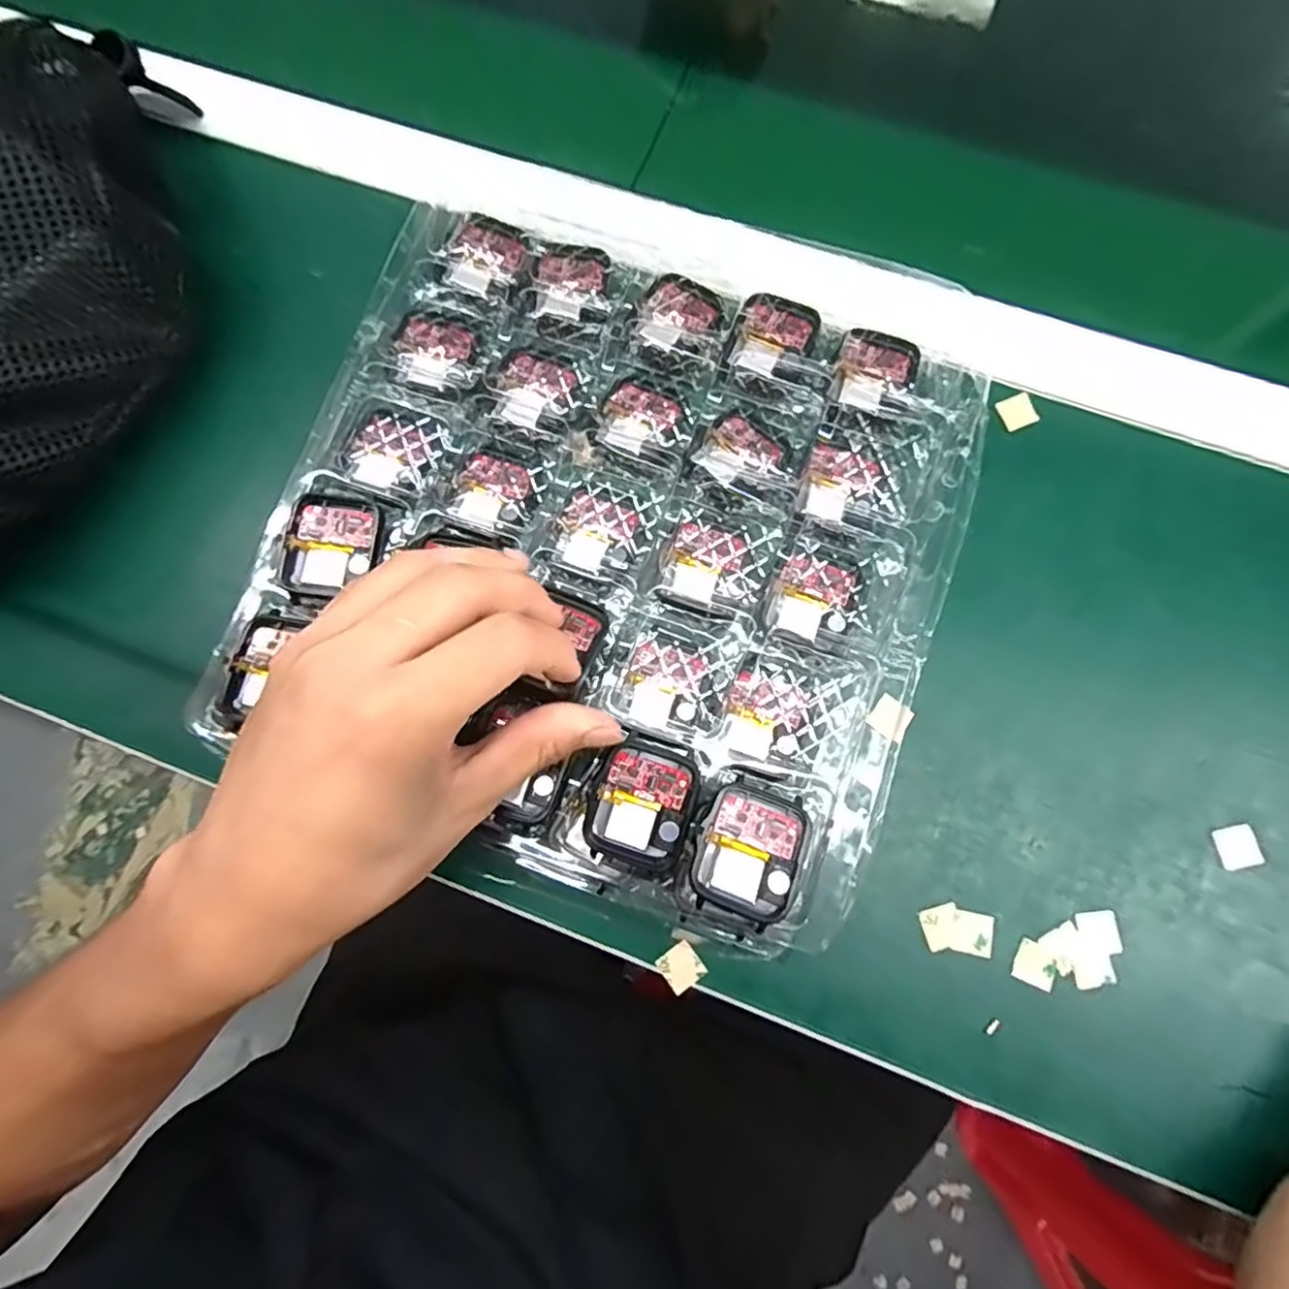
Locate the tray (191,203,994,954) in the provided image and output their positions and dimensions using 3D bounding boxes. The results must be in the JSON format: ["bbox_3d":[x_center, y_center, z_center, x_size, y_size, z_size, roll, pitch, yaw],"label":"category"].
[{"bbox_3d":[-0.014,-0.045,0.266,0.262,0.033,0.266,18,79,5],"label":"tray"}]

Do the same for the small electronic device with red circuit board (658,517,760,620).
[{"bbox_3d":[0.028,-0.032,0.260,0.037,0.007,0.038,18,79,5],"label":"small electronic device with red circuit board"}]

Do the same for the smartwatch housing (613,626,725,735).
[{"bbox_3d":[0.010,0.015,0.251,0.037,0.009,0.037,26,80,7],"label":"smartwatch housing"}]

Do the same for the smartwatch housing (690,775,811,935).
[{"bbox_3d":[0.038,0.076,0.225,0.037,0.007,0.045,19,80,5],"label":"smartwatch housing"}]

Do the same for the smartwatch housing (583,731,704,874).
[{"bbox_3d":[0.000,0.059,0.230,0.038,0.006,0.045,23,80,6],"label":"smartwatch housing"}]

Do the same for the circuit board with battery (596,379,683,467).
[{"bbox_3d":[-0.002,-0.098,0.272,0.034,0.004,0.034,23,80,6],"label":"circuit board with battery"}]

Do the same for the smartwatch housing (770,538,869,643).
[{"bbox_3d":[0.072,-0.022,0.255,0.033,0.009,0.039,19,80,5],"label":"smartwatch housing"}]

